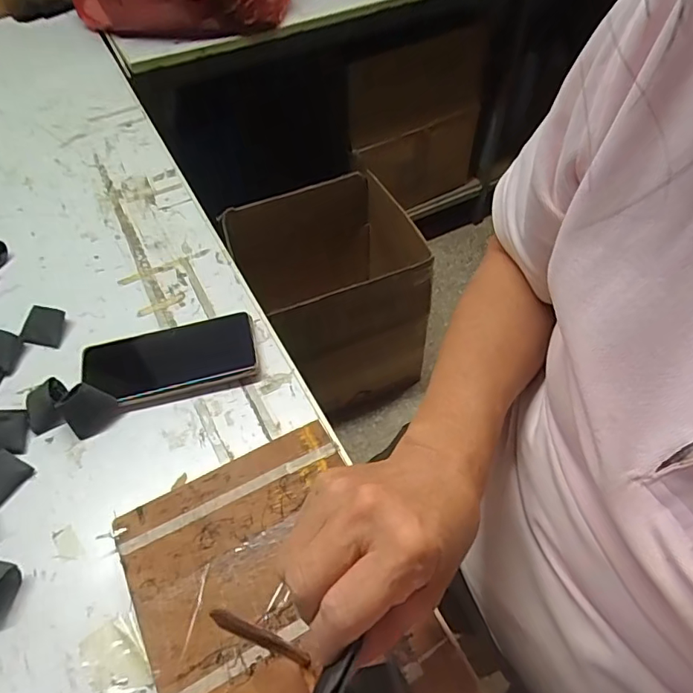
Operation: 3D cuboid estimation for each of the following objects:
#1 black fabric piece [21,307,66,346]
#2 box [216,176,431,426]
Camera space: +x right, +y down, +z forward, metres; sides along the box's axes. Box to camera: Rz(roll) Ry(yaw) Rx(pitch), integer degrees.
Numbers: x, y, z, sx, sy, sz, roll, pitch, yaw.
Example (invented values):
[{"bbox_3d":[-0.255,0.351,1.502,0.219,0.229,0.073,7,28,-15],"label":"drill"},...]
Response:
[{"bbox_3d":[-0.303,-0.021,0.504,0.036,0.007,0.037,9,90,-7],"label":"black fabric piece"},{"bbox_3d":[-0.029,-0.096,1.172,0.341,0.413,0.324,-23,56,-15],"label":"box"}]

